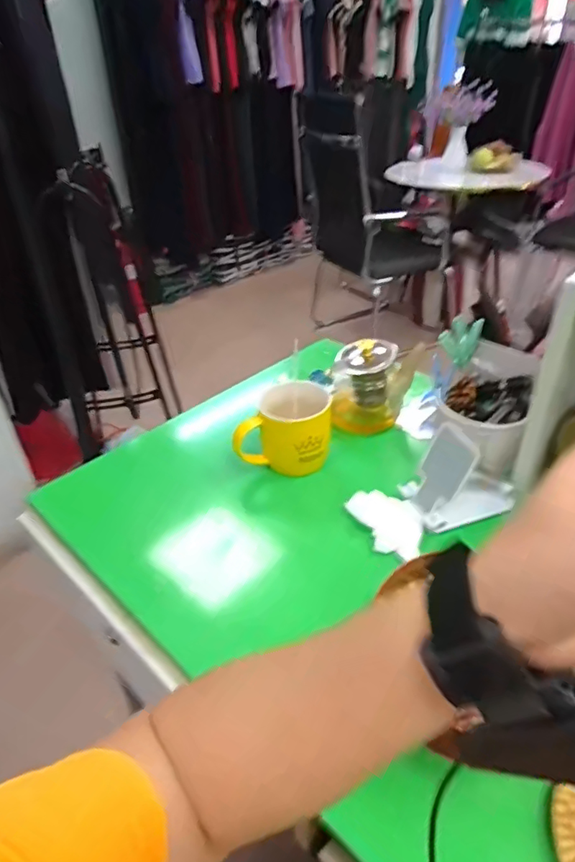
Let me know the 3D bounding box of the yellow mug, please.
[{"bbox_3d":[-0.005,0.002,0.645,0.116,0.090,0.074,-5,35,-2],"label":"yellow mug"}]

